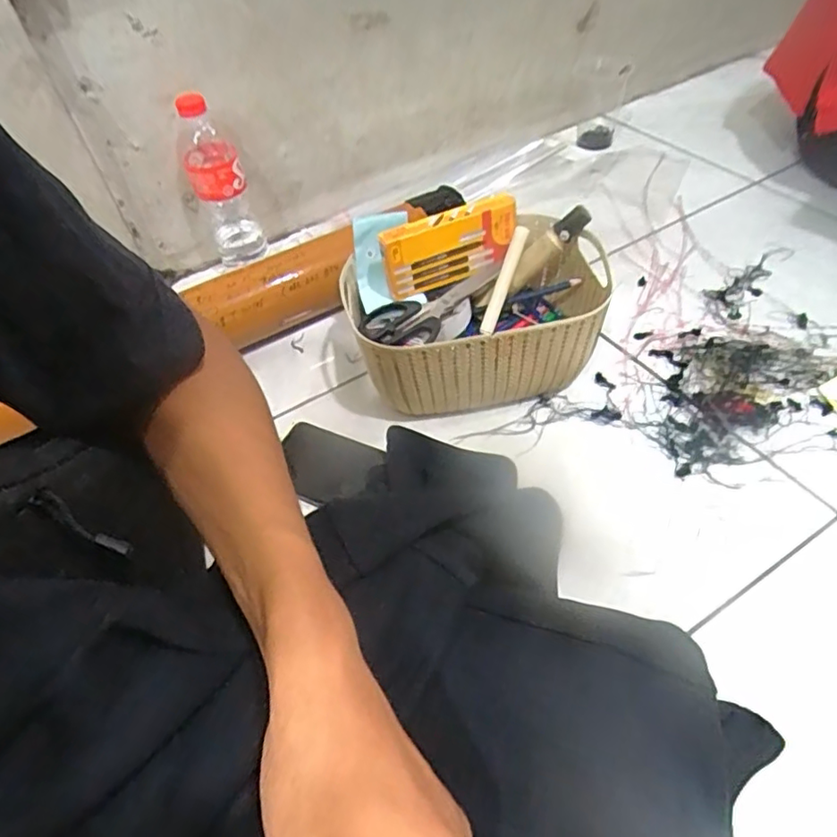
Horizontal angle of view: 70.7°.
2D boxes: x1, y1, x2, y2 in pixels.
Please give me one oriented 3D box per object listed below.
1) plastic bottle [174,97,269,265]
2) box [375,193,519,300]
[{"bbox_3d":[-0.245,-0.286,0.729,0.067,0.194,0.057,-19,50,-12],"label":"plastic bottle"},{"bbox_3d":[0.032,-0.180,0.617,0.139,0.072,0.028,-20,51,-11],"label":"box"}]

